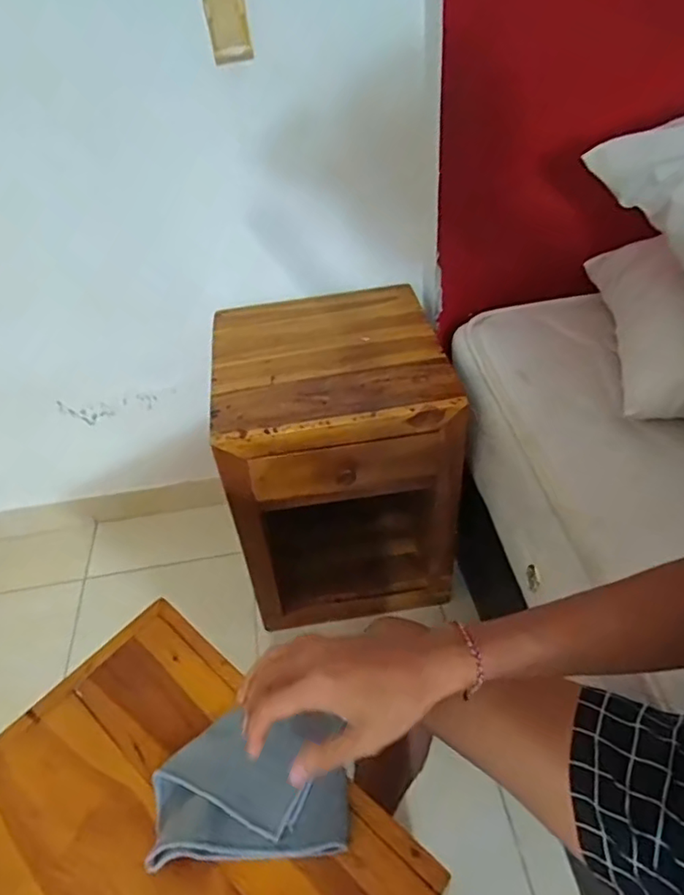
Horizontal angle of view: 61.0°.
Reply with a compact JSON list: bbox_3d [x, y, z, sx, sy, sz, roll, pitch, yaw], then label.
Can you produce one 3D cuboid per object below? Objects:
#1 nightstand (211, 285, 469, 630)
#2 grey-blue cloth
[{"bbox_3d":[0.004,0.028,1.201,0.414,0.547,0.401,-7,42,-2],"label":"nightstand"},{"bbox_3d":[-0.072,0.263,0.458,0.146,0.023,0.102,-7,42,-1],"label":"grey-blue cloth"}]

